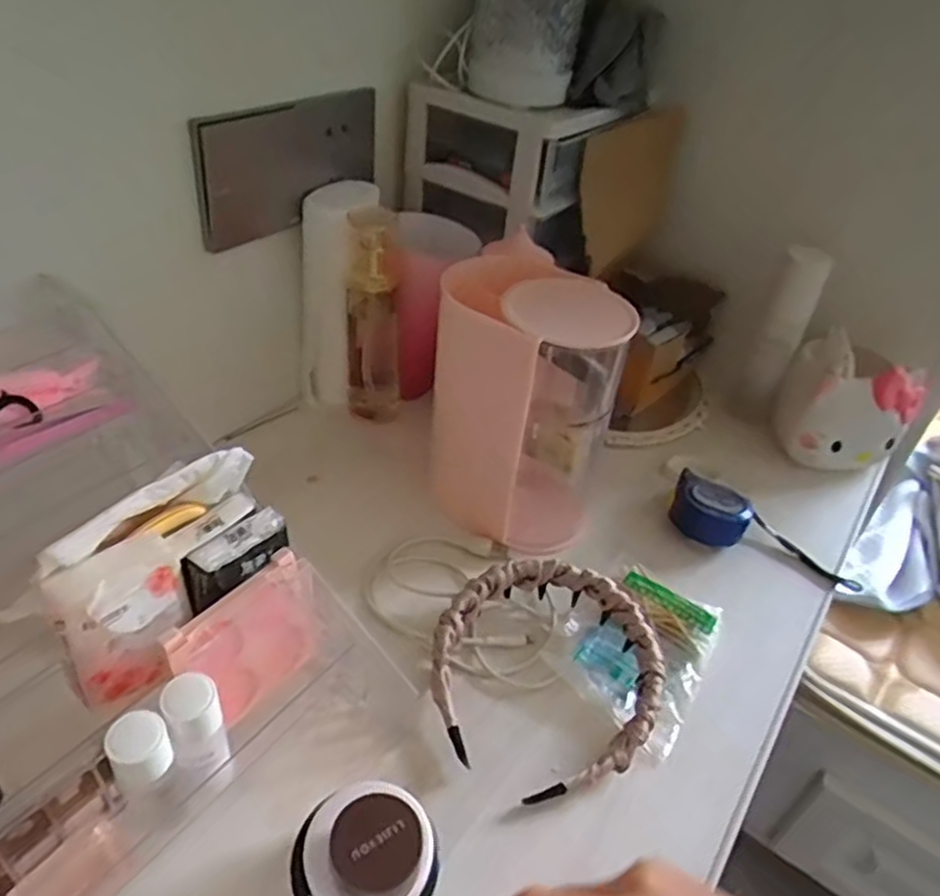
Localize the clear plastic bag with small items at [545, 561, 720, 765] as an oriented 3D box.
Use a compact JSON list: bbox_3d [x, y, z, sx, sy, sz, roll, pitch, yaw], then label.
[{"bbox_3d":[0.111,0.125,0.464,0.094,0.028,0.112,31,44,26],"label":"clear plastic bag with small items"}]

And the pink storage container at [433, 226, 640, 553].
[{"bbox_3d":[0.042,-0.030,0.505,0.093,0.184,0.103,-28,51,-36],"label":"pink storage container"}]

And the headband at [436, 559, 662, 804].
[{"bbox_3d":[0.046,0.132,0.428,0.136,0.036,0.138,4,39,-4],"label":"headband"}]

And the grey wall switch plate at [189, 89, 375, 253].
[{"bbox_3d":[-0.126,-0.213,0.529,0.018,0.087,0.175,25,42,20],"label":"grey wall switch plate"}]

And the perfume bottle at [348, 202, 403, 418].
[{"bbox_3d":[-0.078,-0.104,0.591,0.044,0.185,0.035,1,39,-8],"label":"perfume bottle"}]

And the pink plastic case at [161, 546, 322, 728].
[{"bbox_3d":[-0.112,0.101,0.361,0.016,0.078,0.074,29,44,25],"label":"pink plastic case"}]

